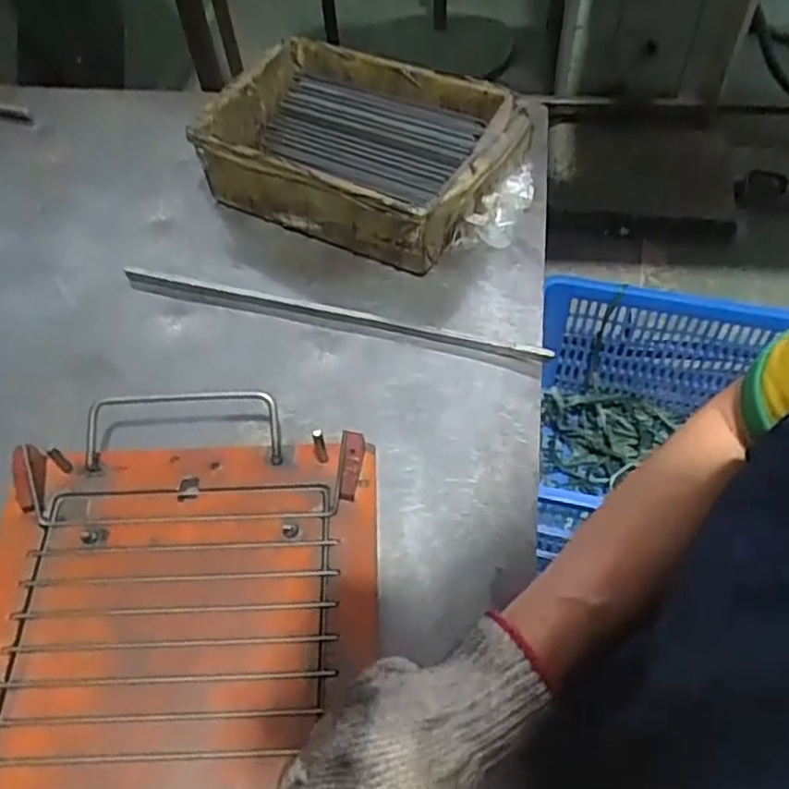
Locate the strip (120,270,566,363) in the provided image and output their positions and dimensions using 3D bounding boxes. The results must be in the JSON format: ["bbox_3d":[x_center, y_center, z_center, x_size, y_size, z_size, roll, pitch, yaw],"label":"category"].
[{"bbox_3d":[-0.054,-0.063,0.576,0.359,0.011,0.015,11,57,10],"label":"strip"}]

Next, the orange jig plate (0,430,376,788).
[{"bbox_3d":[-0.134,0.161,0.407,0.241,0.021,0.290,-2,55,1],"label":"orange jig plate"}]

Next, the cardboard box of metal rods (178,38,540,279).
[{"bbox_3d":[-0.029,-0.229,0.646,0.262,0.068,0.187,25,60,18],"label":"cardboard box of metal rods"}]

